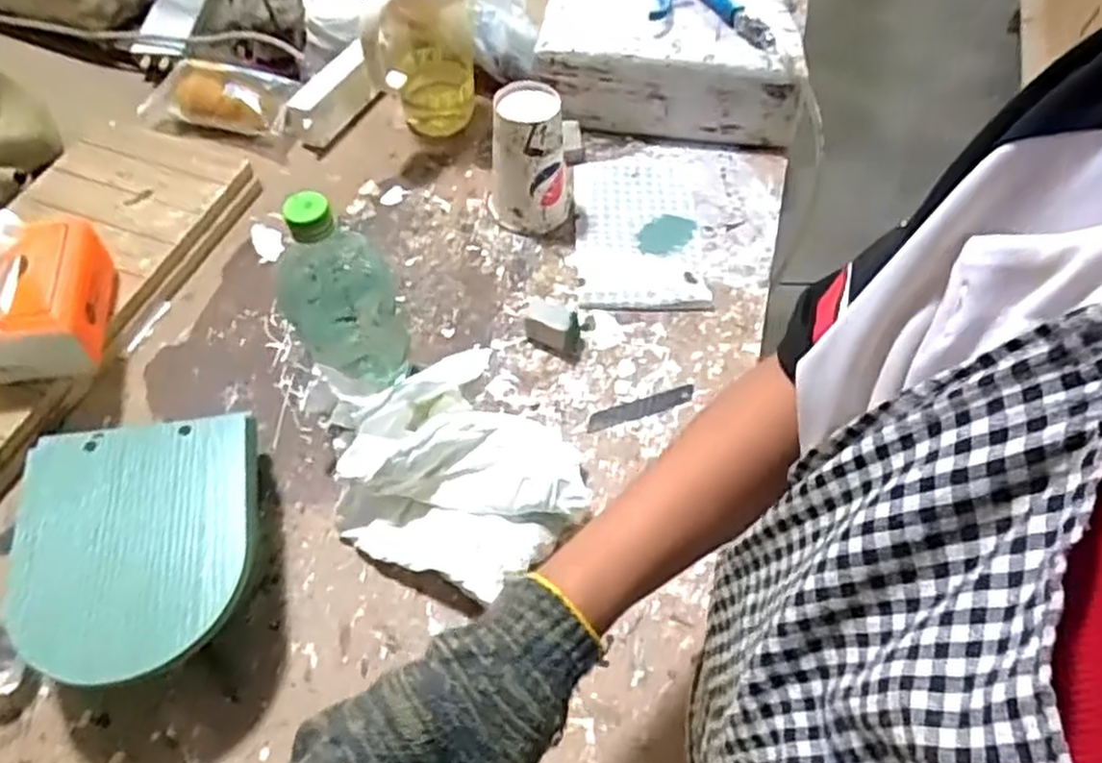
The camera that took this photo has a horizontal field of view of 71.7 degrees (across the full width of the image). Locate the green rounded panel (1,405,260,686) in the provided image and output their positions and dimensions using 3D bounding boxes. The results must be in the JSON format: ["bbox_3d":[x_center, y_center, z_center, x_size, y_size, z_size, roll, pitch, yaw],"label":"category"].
[{"bbox_3d":[-0.277,0.102,0.506,0.148,0.011,0.179,-8,59,-10],"label":"green rounded panel"}]

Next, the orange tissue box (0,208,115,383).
[{"bbox_3d":[-0.424,-0.071,0.628,0.098,0.083,0.134,-3,58,-7],"label":"orange tissue box"}]

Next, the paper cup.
[{"bbox_3d":[-0.020,-0.220,0.753,0.084,0.122,0.074,1,56,-1],"label":"paper cup"}]

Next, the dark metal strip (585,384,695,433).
[{"bbox_3d":[0.078,0.022,0.660,0.098,0.004,0.019,-16,55,-8],"label":"dark metal strip"}]

